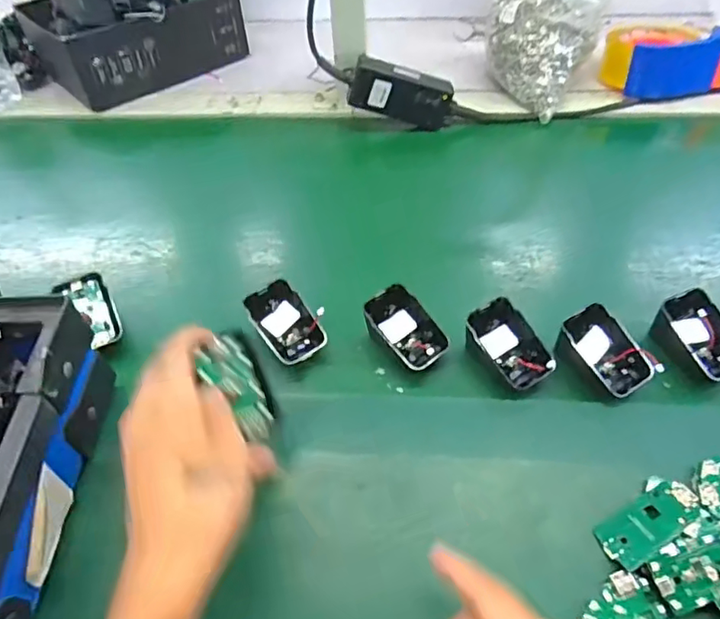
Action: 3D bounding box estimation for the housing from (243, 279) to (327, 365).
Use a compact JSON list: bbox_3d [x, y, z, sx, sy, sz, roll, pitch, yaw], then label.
[{"bbox_3d":[-0.061,0.011,0.452,0.042,0.030,0.061,-32,55,-23],"label":"housing"}]

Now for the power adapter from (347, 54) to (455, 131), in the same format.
[{"bbox_3d":[0.047,-0.245,0.636,0.115,0.054,0.024,14,50,-13],"label":"power adapter"}]

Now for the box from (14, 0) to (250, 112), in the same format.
[{"bbox_3d":[-0.295,-0.377,0.755,0.248,0.087,0.153,-34,56,-23],"label":"box"}]

